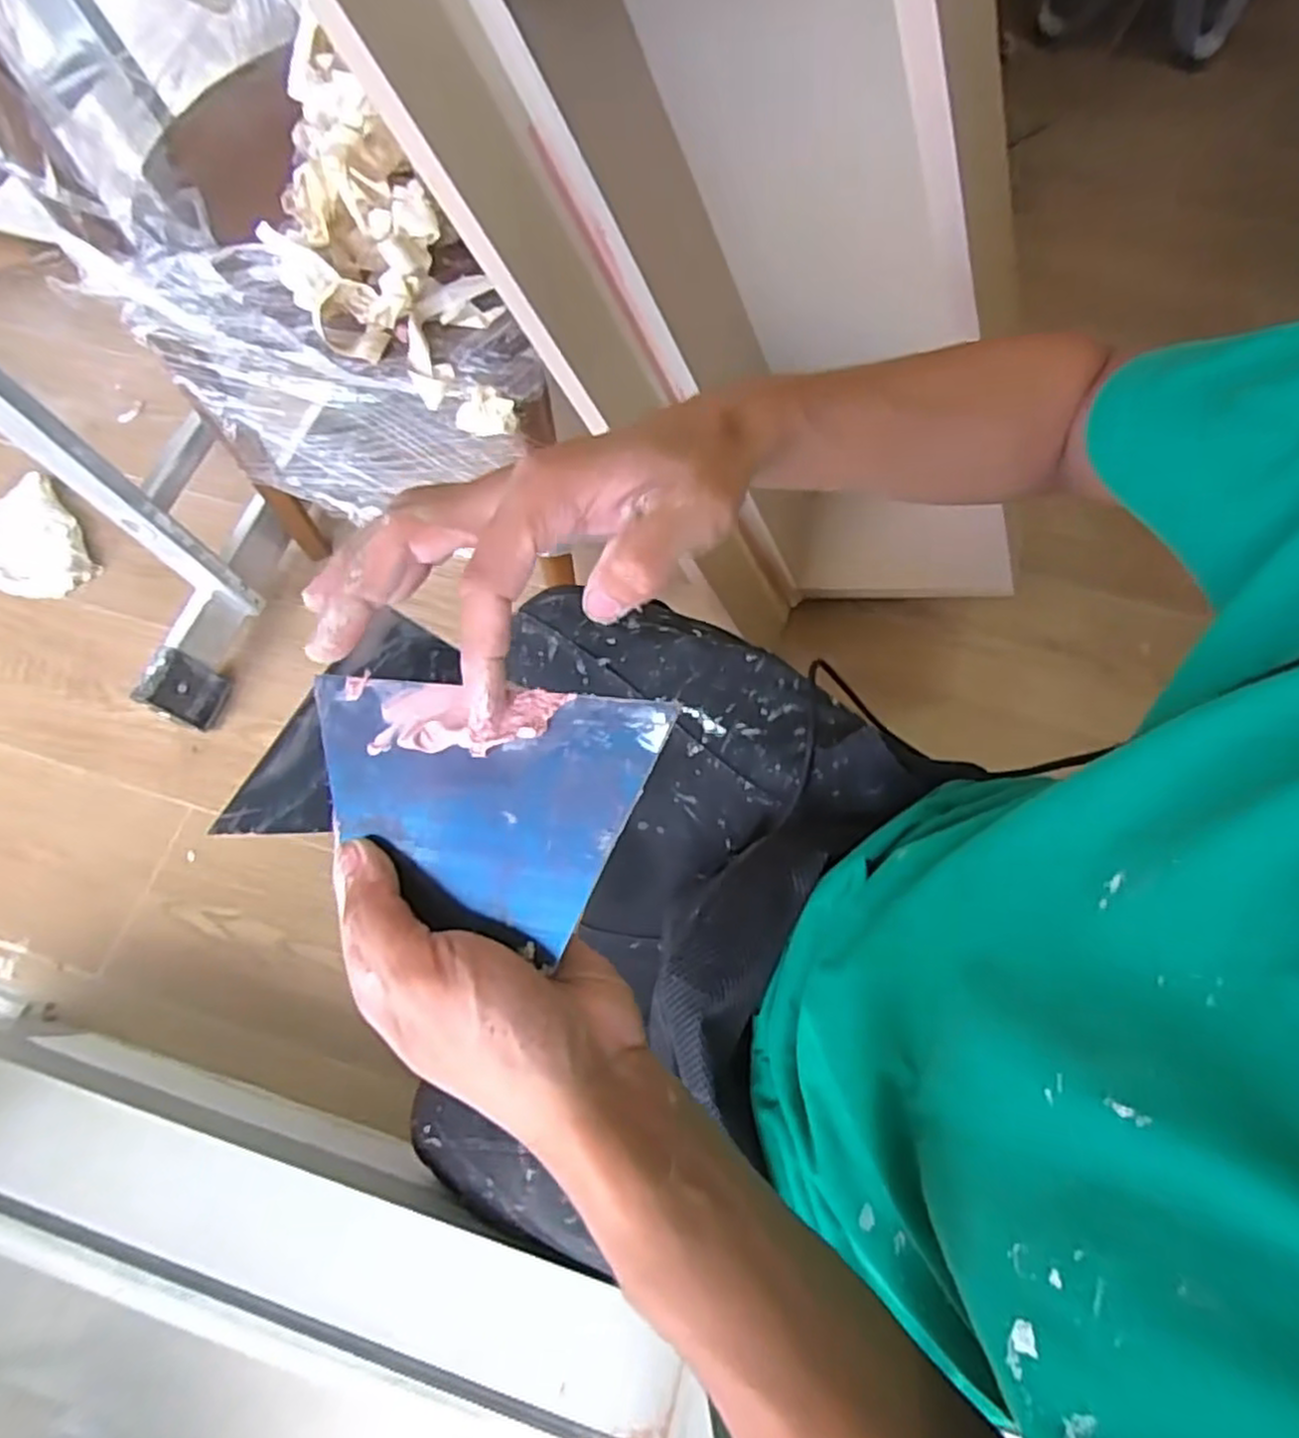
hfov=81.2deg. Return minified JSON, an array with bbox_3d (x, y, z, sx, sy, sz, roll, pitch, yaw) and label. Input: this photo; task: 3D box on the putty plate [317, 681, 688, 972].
[{"bbox_3d":[-0.065,0.032,0.277,0.134,0.004,0.088,6,87,15],"label":"putty plate"}]

